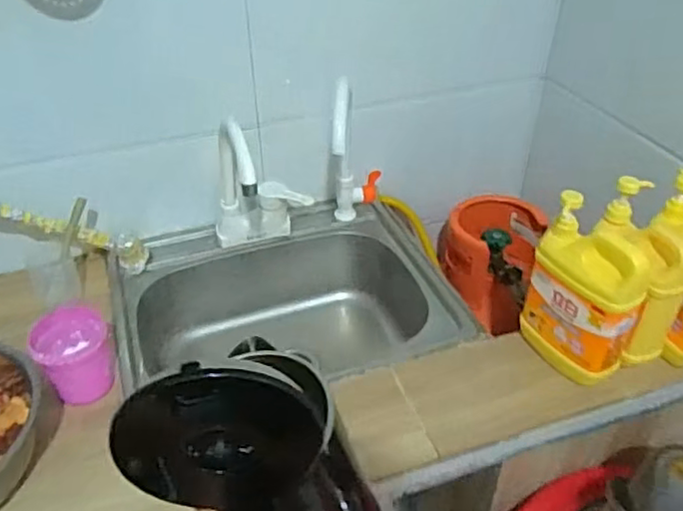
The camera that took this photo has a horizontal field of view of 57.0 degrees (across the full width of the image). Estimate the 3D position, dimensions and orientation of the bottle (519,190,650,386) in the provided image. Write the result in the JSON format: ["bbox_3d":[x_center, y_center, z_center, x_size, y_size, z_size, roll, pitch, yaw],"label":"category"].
[{"bbox_3d":[0.314,0.055,0.841,0.072,0.233,0.149,-19,42,-22],"label":"bottle"}]

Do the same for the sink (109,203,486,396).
[{"bbox_3d":[-0.088,0.131,1.067,0.523,0.177,0.379,-12,40,-14],"label":"sink"}]

